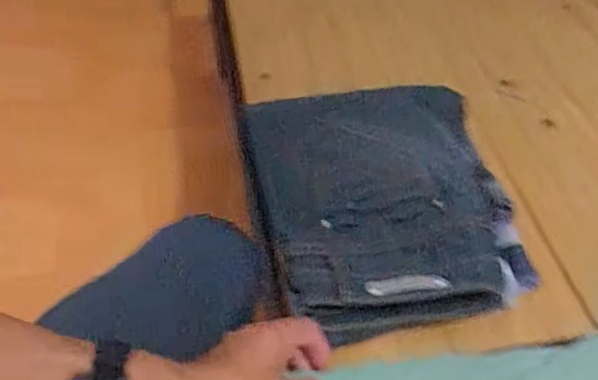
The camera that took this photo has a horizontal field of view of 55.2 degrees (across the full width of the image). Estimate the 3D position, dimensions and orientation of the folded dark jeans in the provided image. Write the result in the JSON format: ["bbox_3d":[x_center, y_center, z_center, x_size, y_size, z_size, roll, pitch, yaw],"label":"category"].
[{"bbox_3d":[0.094,0.003,0.605,0.264,0.055,0.289,-9,51,-10],"label":"folded dark jeans"}]

